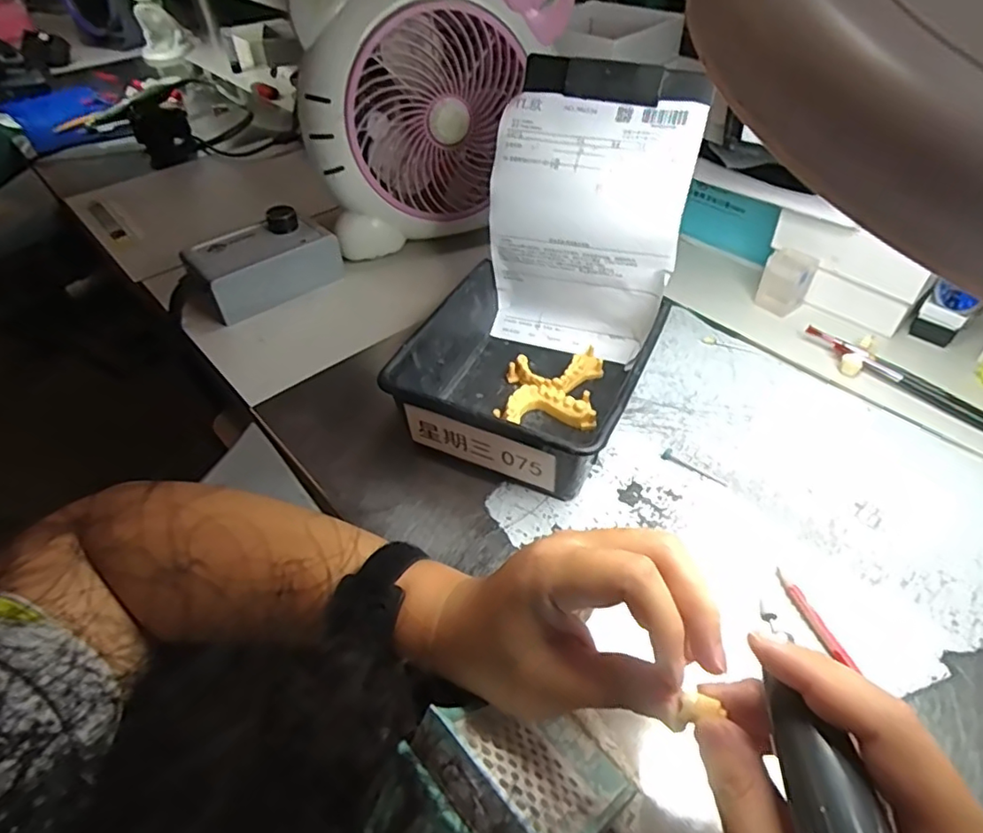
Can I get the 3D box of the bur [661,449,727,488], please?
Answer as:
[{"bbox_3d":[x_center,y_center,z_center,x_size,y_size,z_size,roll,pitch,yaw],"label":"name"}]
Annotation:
[{"bbox_3d":[0.145,0.037,0.424,0.047,0.006,0.008,26,52,25],"label":"bur"}]

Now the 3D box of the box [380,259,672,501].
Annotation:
[{"bbox_3d":[0.028,-0.030,0.451,0.160,0.068,0.170,19,48,20],"label":"box"}]

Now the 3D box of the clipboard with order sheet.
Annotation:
[{"bbox_3d":[0.074,-0.149,0.473,0.148,0.202,0.077,18,48,19],"label":"clipboard with order sheet"}]

